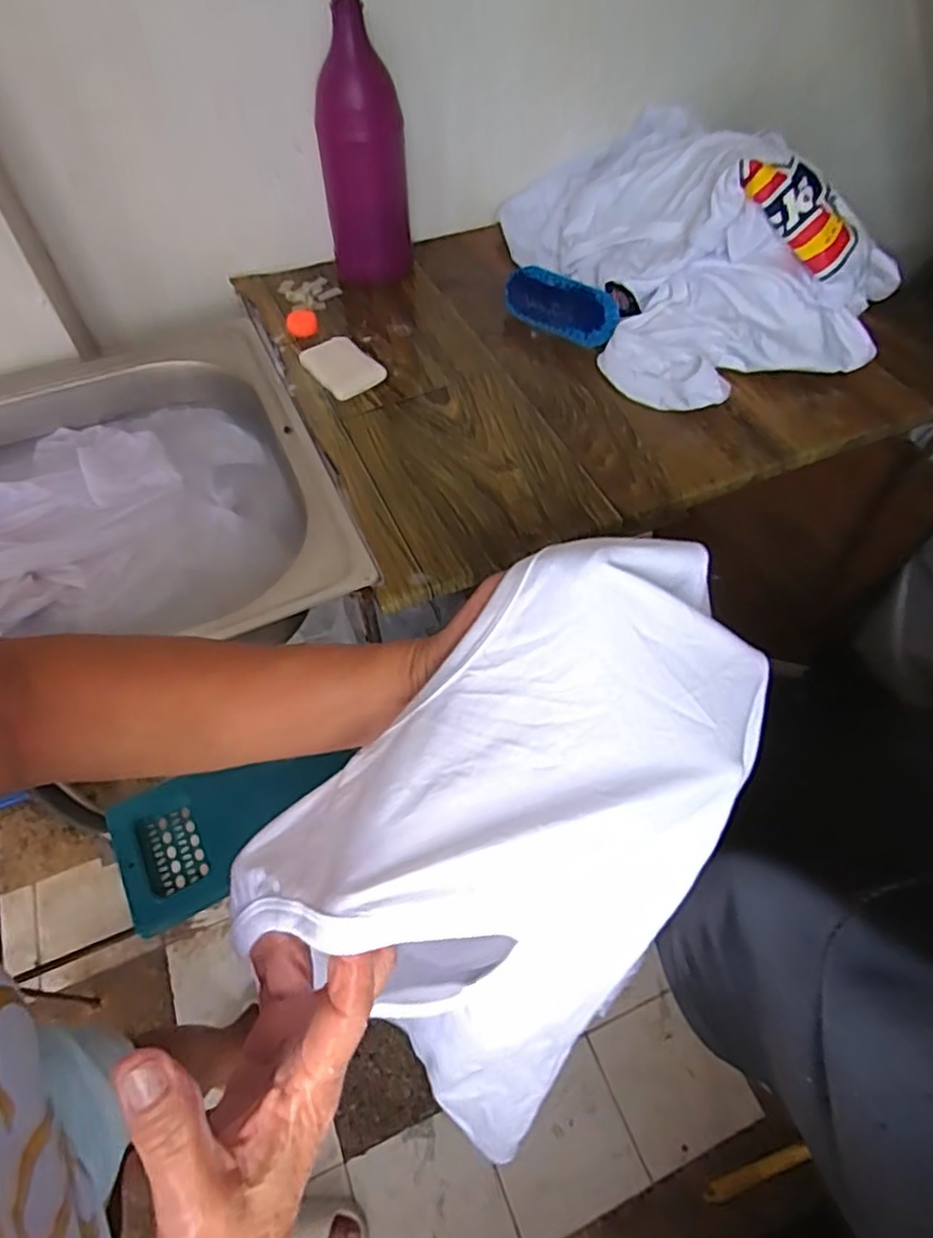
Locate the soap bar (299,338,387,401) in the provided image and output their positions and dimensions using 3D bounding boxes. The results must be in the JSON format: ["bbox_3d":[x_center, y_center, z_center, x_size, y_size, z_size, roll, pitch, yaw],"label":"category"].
[{"bbox_3d":[-0.126,-0.255,0.669,0.064,0.024,0.083,-33,62,-21],"label":"soap bar"}]

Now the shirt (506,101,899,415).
[{"bbox_3d":[0.244,-0.421,0.713,0.330,0.137,0.427,-24,59,-16],"label":"shirt"}]

